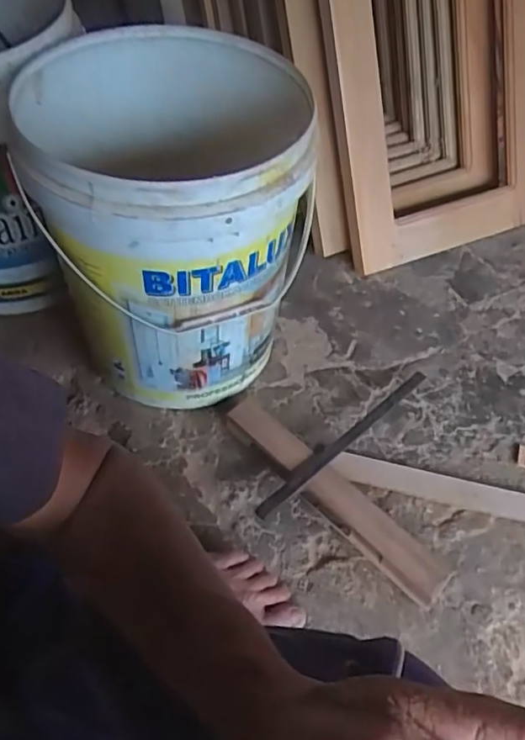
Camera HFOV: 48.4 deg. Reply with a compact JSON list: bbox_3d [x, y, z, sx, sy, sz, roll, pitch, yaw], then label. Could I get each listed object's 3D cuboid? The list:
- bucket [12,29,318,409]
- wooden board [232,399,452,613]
[{"bbox_3d":[-0.097,-0.159,0.729,0.294,0.373,0.299,-2,54,-4],"label":"bucket"},{"bbox_3d":[0.079,0.151,0.714,0.049,0.042,0.326,-37,63,-25],"label":"wooden board"}]

